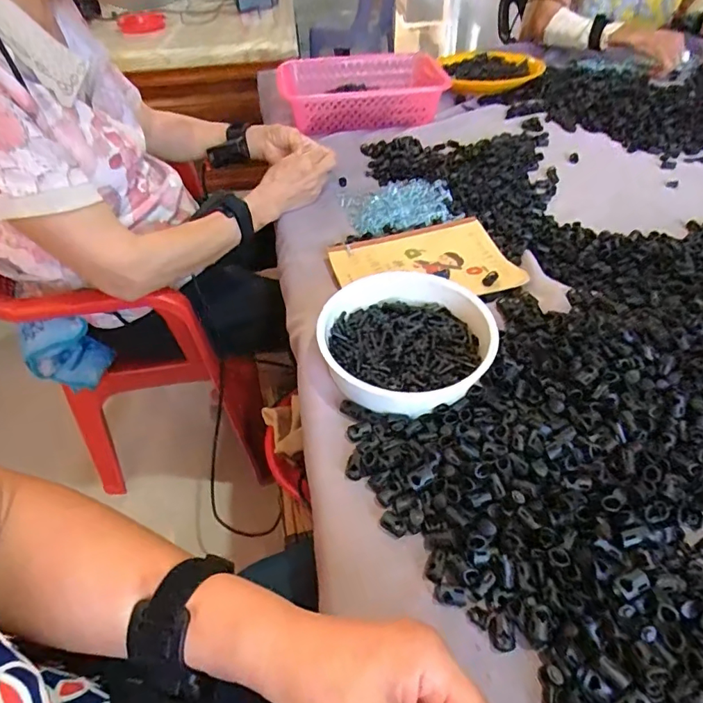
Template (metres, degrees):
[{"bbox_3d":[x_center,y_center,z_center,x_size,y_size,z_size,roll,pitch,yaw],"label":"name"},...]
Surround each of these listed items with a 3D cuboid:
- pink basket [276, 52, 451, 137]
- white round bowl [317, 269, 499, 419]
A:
[{"bbox_3d":[0.033,-0.509,0.935,0.317,0.076,0.217,-11,47,-8],"label":"pink basket"},{"bbox_3d":[0.053,-0.009,0.470,0.159,0.052,0.150,-1,47,1],"label":"white round bowl"}]

